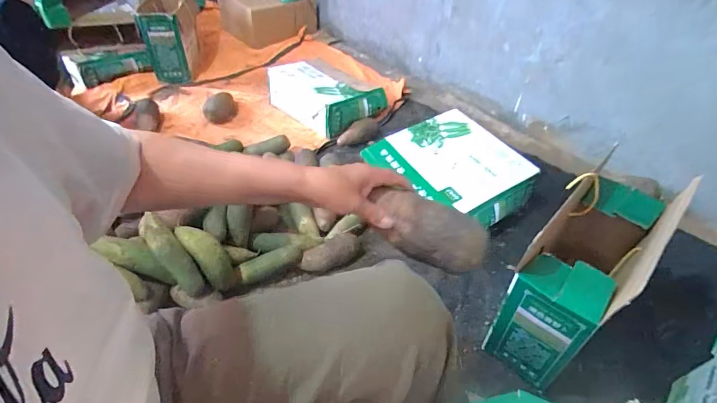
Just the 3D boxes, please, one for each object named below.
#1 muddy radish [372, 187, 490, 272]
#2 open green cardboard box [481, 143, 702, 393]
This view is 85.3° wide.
[{"bbox_3d":[0.085,0.033,0.462,0.131,0.057,0.055,20,46,17],"label":"muddy radish"},{"bbox_3d":[0.424,0.140,0.774,0.142,0.293,0.348,33,52,28],"label":"open green cardboard box"}]

